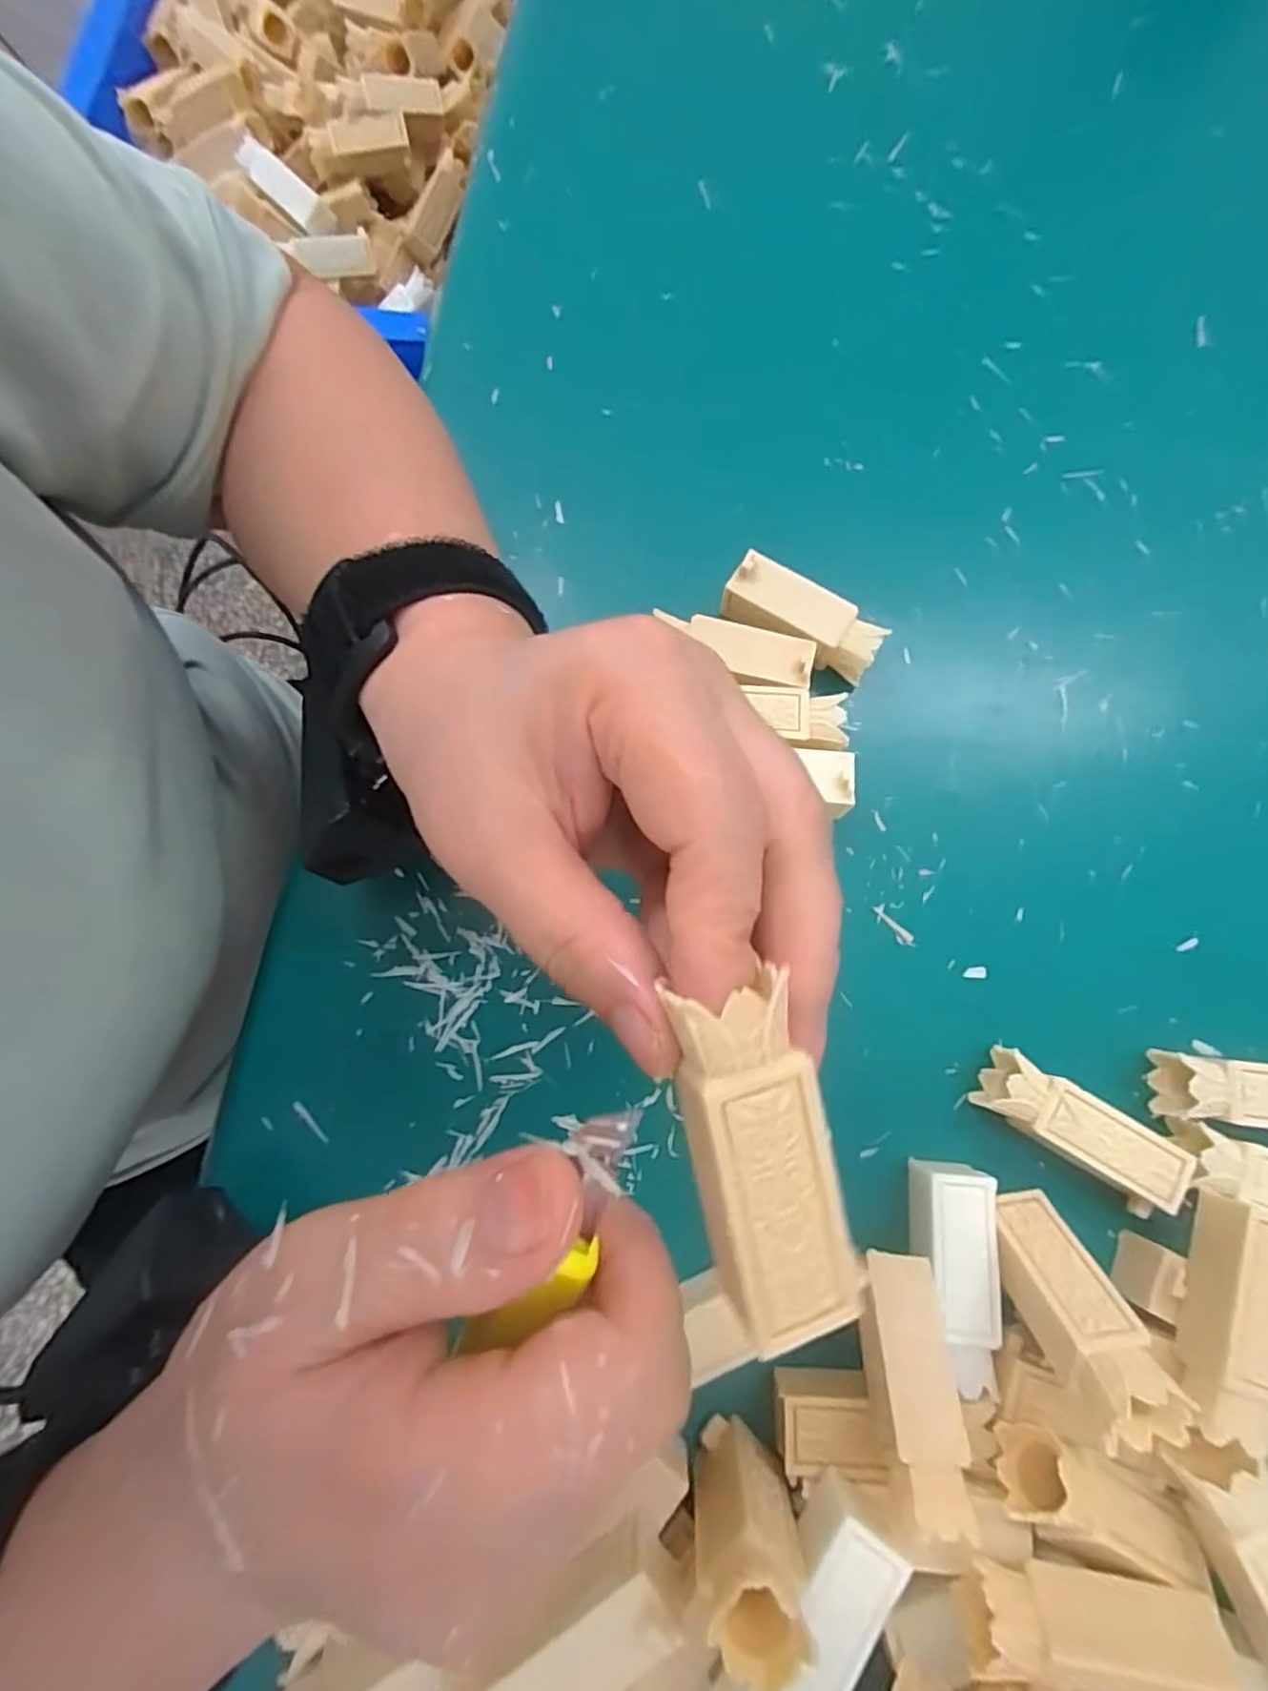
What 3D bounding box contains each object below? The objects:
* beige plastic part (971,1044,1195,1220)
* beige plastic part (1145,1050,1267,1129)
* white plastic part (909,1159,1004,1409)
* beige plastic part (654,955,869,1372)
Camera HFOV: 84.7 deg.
[{"bbox_3d":[0.143,0.092,0.226,0.060,0.020,0.022,34,79,8],"label":"beige plastic part"},{"bbox_3d":[0.206,0.081,0.228,0.059,0.019,0.022,6,76,1],"label":"beige plastic part"},{"bbox_3d":[0.097,0.131,0.216,0.024,0.020,0.062,6,76,1],"label":"white plastic part"},{"bbox_3d":[0.022,0.053,0.123,0.022,0.019,0.061,-15,94,-4],"label":"beige plastic part"}]

